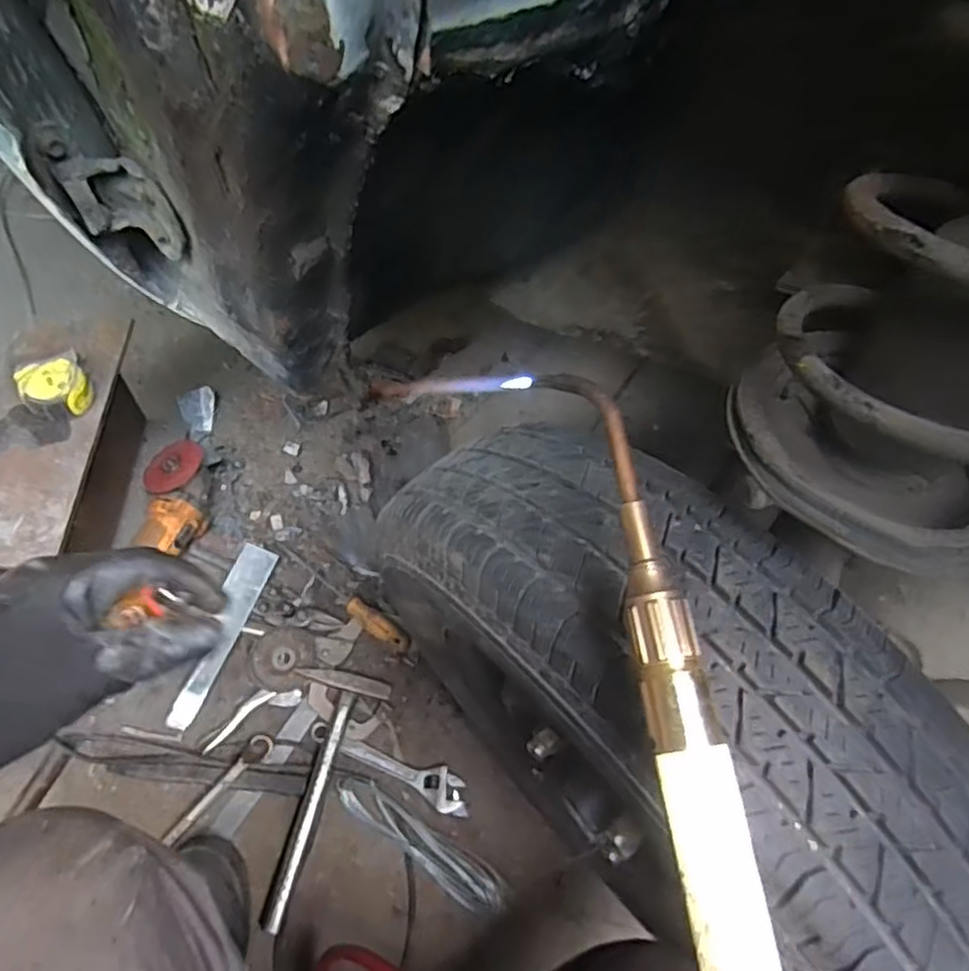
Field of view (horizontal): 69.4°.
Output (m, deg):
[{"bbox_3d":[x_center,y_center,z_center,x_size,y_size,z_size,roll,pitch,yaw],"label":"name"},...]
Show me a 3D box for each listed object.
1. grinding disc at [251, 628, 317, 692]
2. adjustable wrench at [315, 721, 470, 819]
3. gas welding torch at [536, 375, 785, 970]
[{"bbox_3d":[-0.253,0.218,0.880,0.074,0.010,0.076,6,65,-12],"label":"grinding disc"},{"bbox_3d":[-0.114,0.335,0.837,0.206,0.019,0.042,20,60,7],"label":"adjustable wrench"},{"bbox_3d":[0.070,0.108,0.247,0.053,0.035,0.345,-5,69,-7],"label":"gas welding torch"}]

